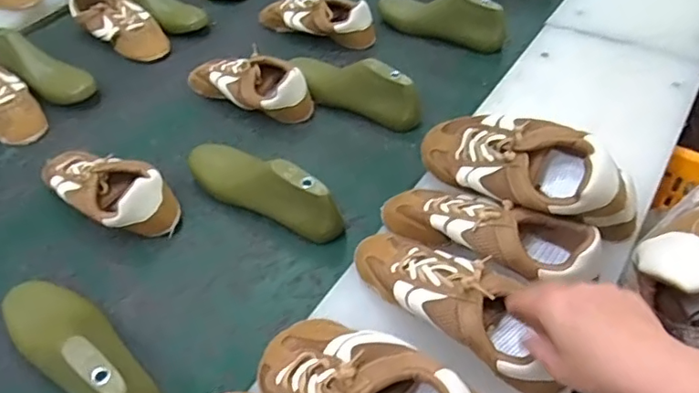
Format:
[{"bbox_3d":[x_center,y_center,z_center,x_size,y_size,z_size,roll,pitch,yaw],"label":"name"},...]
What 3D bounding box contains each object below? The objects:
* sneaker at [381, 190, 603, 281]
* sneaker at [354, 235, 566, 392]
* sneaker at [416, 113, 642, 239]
[{"bbox_3d":[0.136,0.033,0.565,0.215,0.073,0.085,20,52,20],"label":"sneaker"},{"bbox_3d":[0.093,0.090,0.515,0.083,0.080,0.222,-36,52,-26],"label":"sneaker"},{"bbox_3d":[0.173,-0.034,0.579,0.227,0.099,0.089,24,54,23],"label":"sneaker"}]

